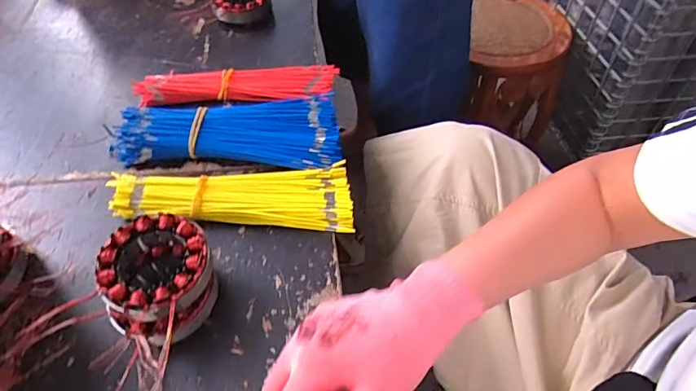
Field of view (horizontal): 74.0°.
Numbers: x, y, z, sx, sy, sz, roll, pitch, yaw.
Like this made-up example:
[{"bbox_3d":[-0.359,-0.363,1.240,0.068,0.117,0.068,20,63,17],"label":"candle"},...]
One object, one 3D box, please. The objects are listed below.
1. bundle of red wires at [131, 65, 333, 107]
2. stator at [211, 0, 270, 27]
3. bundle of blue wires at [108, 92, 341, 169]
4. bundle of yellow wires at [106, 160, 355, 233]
[{"bbox_3d":[-0.137,-0.136,0.579,0.240,0.028,0.055,-2,52,-2],"label":"bundle of red wires"},{"bbox_3d":[-0.159,-0.285,0.694,0.085,0.042,0.085,-6,52,-5],"label":"stator"},{"bbox_3d":[-0.134,-0.074,0.525,0.243,0.038,0.094,2,52,1],"label":"bundle of blue wires"},{"bbox_3d":[-0.117,-0.003,0.477,0.243,0.023,0.073,3,52,2],"label":"bundle of yellow wires"}]

